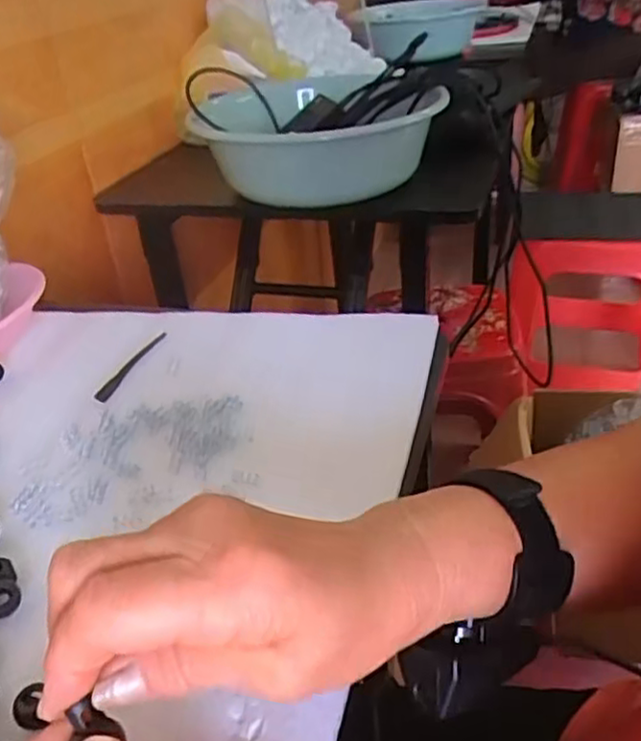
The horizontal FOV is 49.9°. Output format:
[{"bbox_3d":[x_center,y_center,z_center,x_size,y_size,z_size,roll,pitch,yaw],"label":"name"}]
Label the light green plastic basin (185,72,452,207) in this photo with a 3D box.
[{"bbox_3d":[-0.001,-0.265,0.819,0.280,0.119,0.276,-4,33,3],"label":"light green plastic basin"}]

